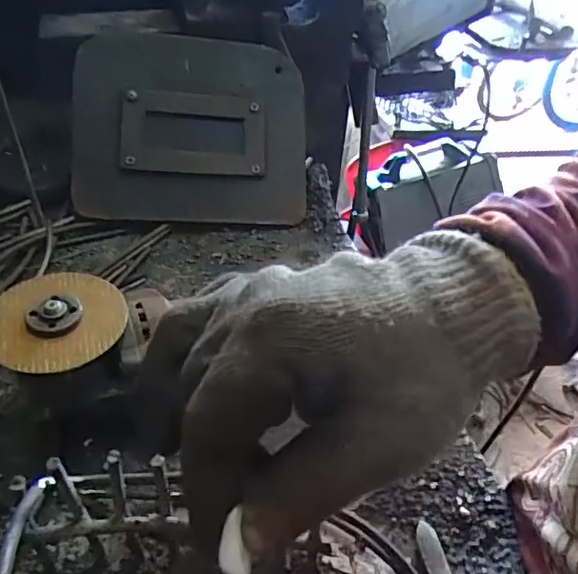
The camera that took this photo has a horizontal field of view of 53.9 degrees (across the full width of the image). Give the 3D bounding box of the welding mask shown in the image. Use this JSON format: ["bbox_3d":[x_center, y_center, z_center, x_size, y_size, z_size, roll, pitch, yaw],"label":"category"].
[{"bbox_3d":[-0.090,-0.154,0.544,0.212,0.033,0.184,2,85,-15],"label":"welding mask"}]

